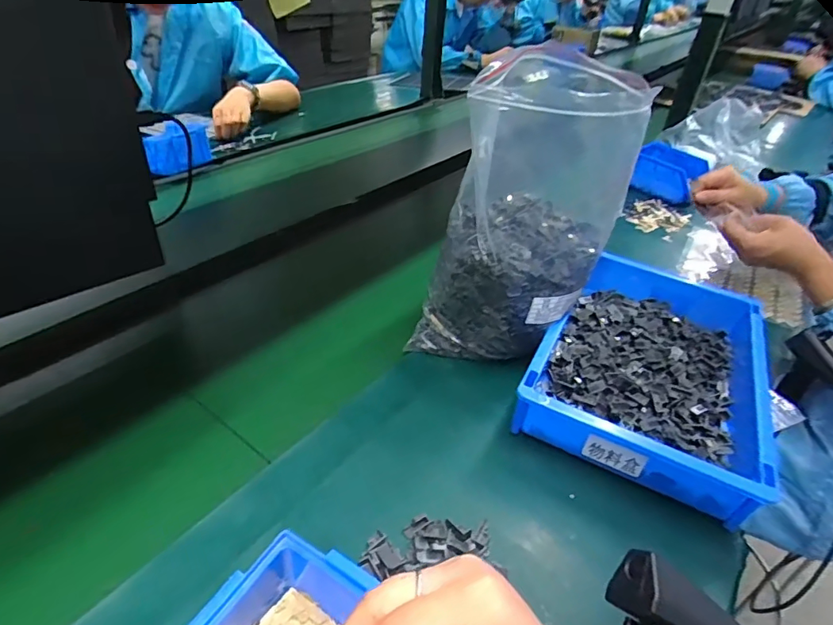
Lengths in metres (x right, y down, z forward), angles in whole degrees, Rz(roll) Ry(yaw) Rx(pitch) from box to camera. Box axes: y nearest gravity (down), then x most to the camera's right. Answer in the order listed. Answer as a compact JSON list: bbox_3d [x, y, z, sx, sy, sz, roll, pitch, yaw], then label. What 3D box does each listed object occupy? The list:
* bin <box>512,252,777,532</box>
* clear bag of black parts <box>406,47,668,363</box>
[{"bbox_3d":[0.252,0.052,0.545,0.205,0.069,0.320,21,39,19],"label":"bin"},{"bbox_3d":[0.114,-0.087,0.532,0.159,0.269,0.177,23,40,21],"label":"clear bag of black parts"}]

